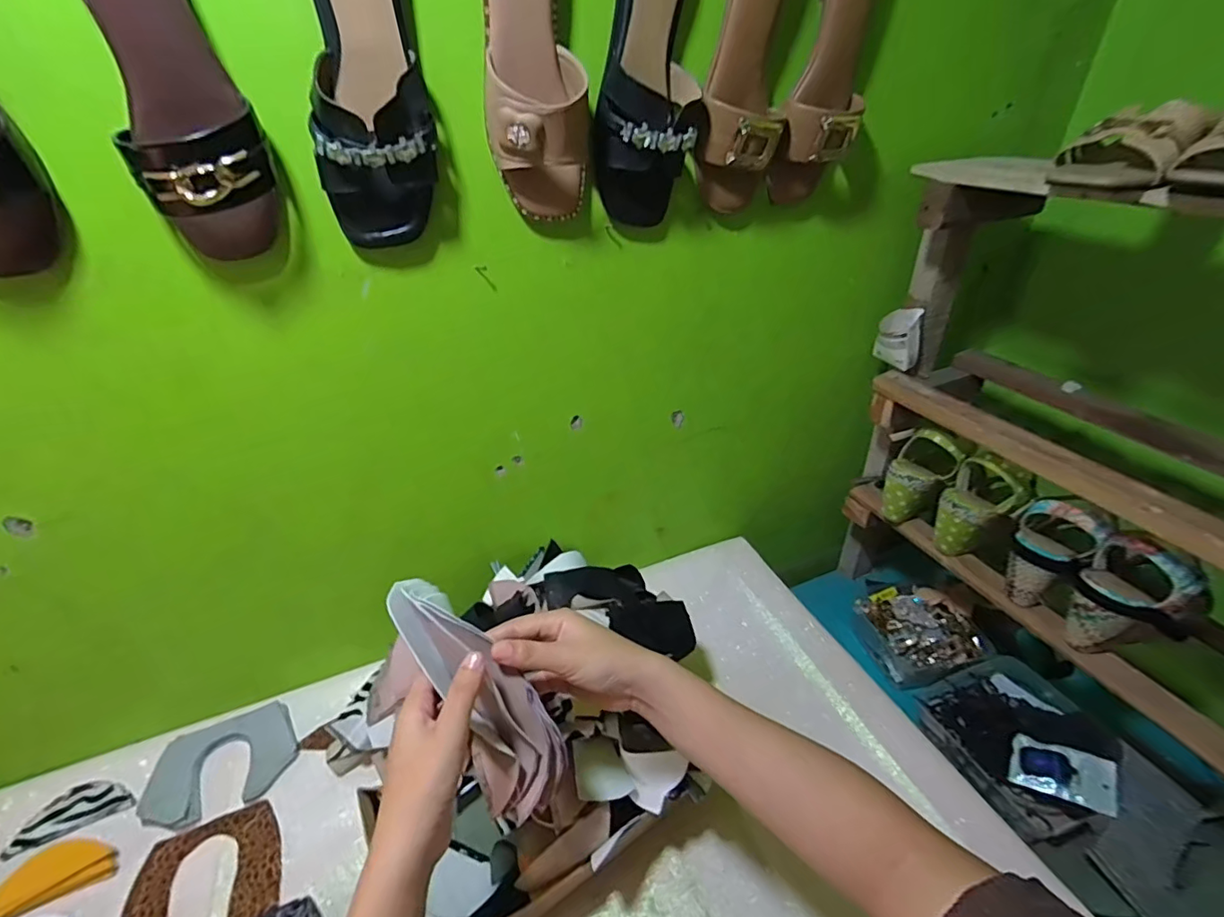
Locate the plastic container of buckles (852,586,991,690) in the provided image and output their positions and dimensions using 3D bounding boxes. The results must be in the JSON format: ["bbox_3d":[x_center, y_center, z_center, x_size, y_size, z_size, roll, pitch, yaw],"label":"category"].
[{"bbox_3d":[0.494,0.281,0.867,0.149,0.064,0.156,-1,33,1],"label":"plastic container of buckles"}]

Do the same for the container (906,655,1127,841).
[{"bbox_3d":[0.544,0.367,0.714,0.191,0.055,0.207,-13,35,-17],"label":"container"}]

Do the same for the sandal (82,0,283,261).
[{"bbox_3d":[-0.311,-0.267,0.381,0.085,0.234,0.060,-15,36,-19],"label":"sandal"}]

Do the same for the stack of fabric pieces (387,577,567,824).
[{"bbox_3d":[-0.092,0.169,0.378,0.051,0.200,0.050,-10,21,42],"label":"stack of fabric pieces"}]

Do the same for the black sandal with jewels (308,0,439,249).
[{"bbox_3d":[-0.195,-0.301,0.421,0.095,0.243,0.044,-17,37,-22],"label":"black sandal with jewels"}]

